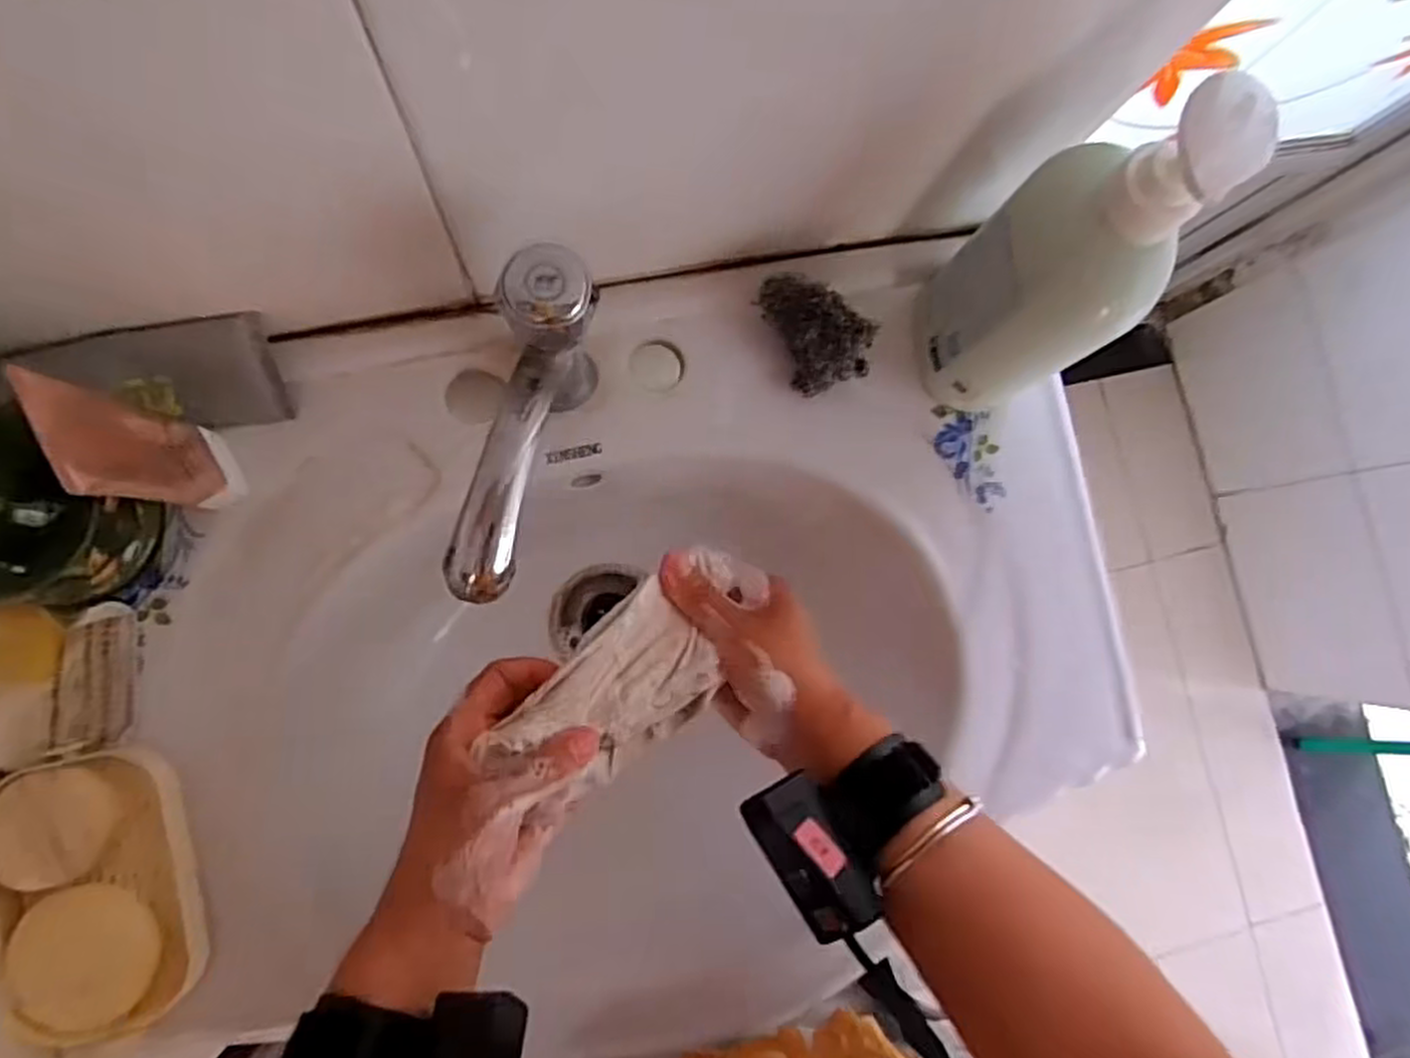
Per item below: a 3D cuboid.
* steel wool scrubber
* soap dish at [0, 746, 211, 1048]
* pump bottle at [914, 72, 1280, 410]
[{"bbox_3d":[0.064,-0.115,0.462,0.045,0.049,0.068,-33,89,-10],"label":"steel wool scrubber"},{"bbox_3d":[-0.294,0.176,0.386,0.080,0.026,0.129,-15,87,-9],"label":"soap dish"},{"bbox_3d":[0.173,-0.125,0.390,0.054,0.211,0.084,-3,85,-8],"label":"pump bottle"}]

